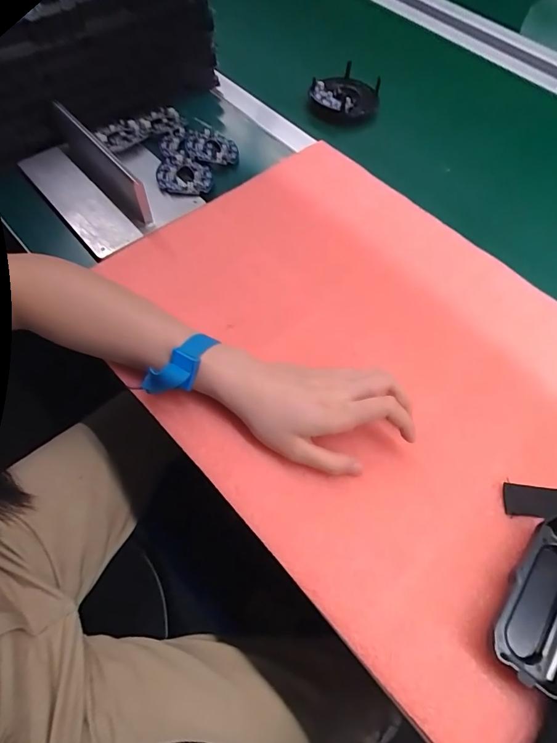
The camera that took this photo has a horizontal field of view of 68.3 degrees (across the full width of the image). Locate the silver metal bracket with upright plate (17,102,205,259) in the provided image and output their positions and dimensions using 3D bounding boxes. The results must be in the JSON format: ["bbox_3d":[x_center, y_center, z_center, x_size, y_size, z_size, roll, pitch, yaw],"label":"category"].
[{"bbox_3d":[-0.202,-0.234,0.469,0.136,0.057,0.201,-37,69,-20],"label":"silver metal bracket with upright plate"}]

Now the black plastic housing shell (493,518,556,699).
[{"bbox_3d":[0.191,0.161,0.285,0.049,0.023,0.109,34,65,14],"label":"black plastic housing shell"}]

